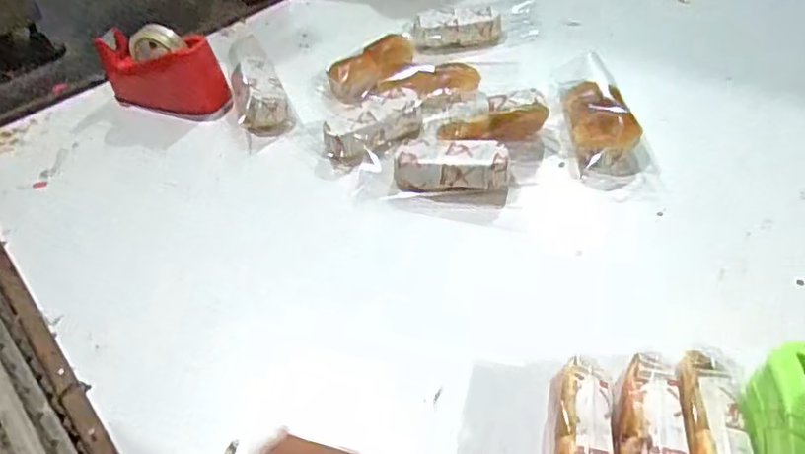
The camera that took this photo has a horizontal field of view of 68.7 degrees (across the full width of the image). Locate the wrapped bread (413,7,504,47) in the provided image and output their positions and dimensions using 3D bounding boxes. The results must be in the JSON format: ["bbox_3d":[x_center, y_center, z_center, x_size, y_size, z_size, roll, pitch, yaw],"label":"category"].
[{"bbox_3d":[0.087,-0.322,0.948,0.151,0.037,0.058,-8,44,0],"label":"wrapped bread"}]

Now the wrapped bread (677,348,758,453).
[{"bbox_3d":[0.229,0.164,0.438,0.046,0.062,0.145,3,45,11],"label":"wrapped bread"}]

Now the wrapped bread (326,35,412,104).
[{"bbox_3d":[-0.044,-0.244,0.899,0.078,0.038,0.151,26,53,30],"label":"wrapped bread"}]

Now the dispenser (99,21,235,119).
[{"bbox_3d":[-0.379,-0.249,0.925,0.209,0.109,0.072,10,46,18],"label":"dispenser"}]

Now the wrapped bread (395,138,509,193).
[{"bbox_3d":[0.057,-0.069,0.710,0.138,0.054,0.062,8,46,15],"label":"wrapped bread"}]

